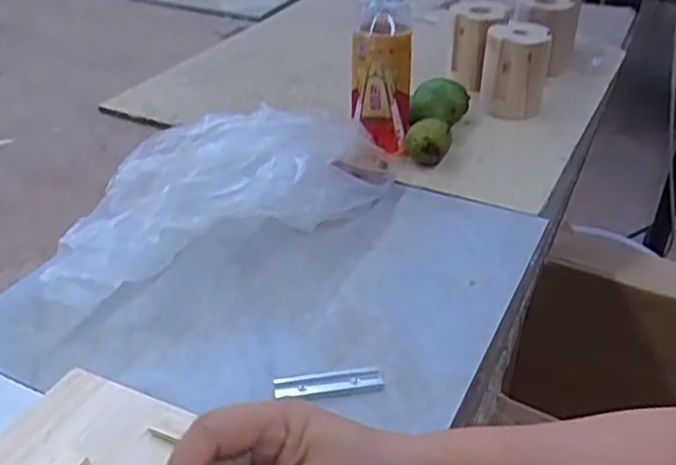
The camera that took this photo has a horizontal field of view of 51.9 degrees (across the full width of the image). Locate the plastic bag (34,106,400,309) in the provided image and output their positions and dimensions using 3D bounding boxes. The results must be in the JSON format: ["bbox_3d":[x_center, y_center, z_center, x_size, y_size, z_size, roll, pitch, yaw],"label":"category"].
[{"bbox_3d":[-0.097,-0.036,0.644,0.354,0.105,0.126,-18,38,-29],"label":"plastic bag"}]

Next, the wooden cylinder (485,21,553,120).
[{"bbox_3d":[0.229,-0.208,0.906,0.080,0.105,0.082,9,33,10],"label":"wooden cylinder"}]

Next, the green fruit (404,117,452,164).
[{"bbox_3d":[0.103,-0.101,0.792,0.051,0.050,0.044,8,33,9],"label":"green fruit"}]

